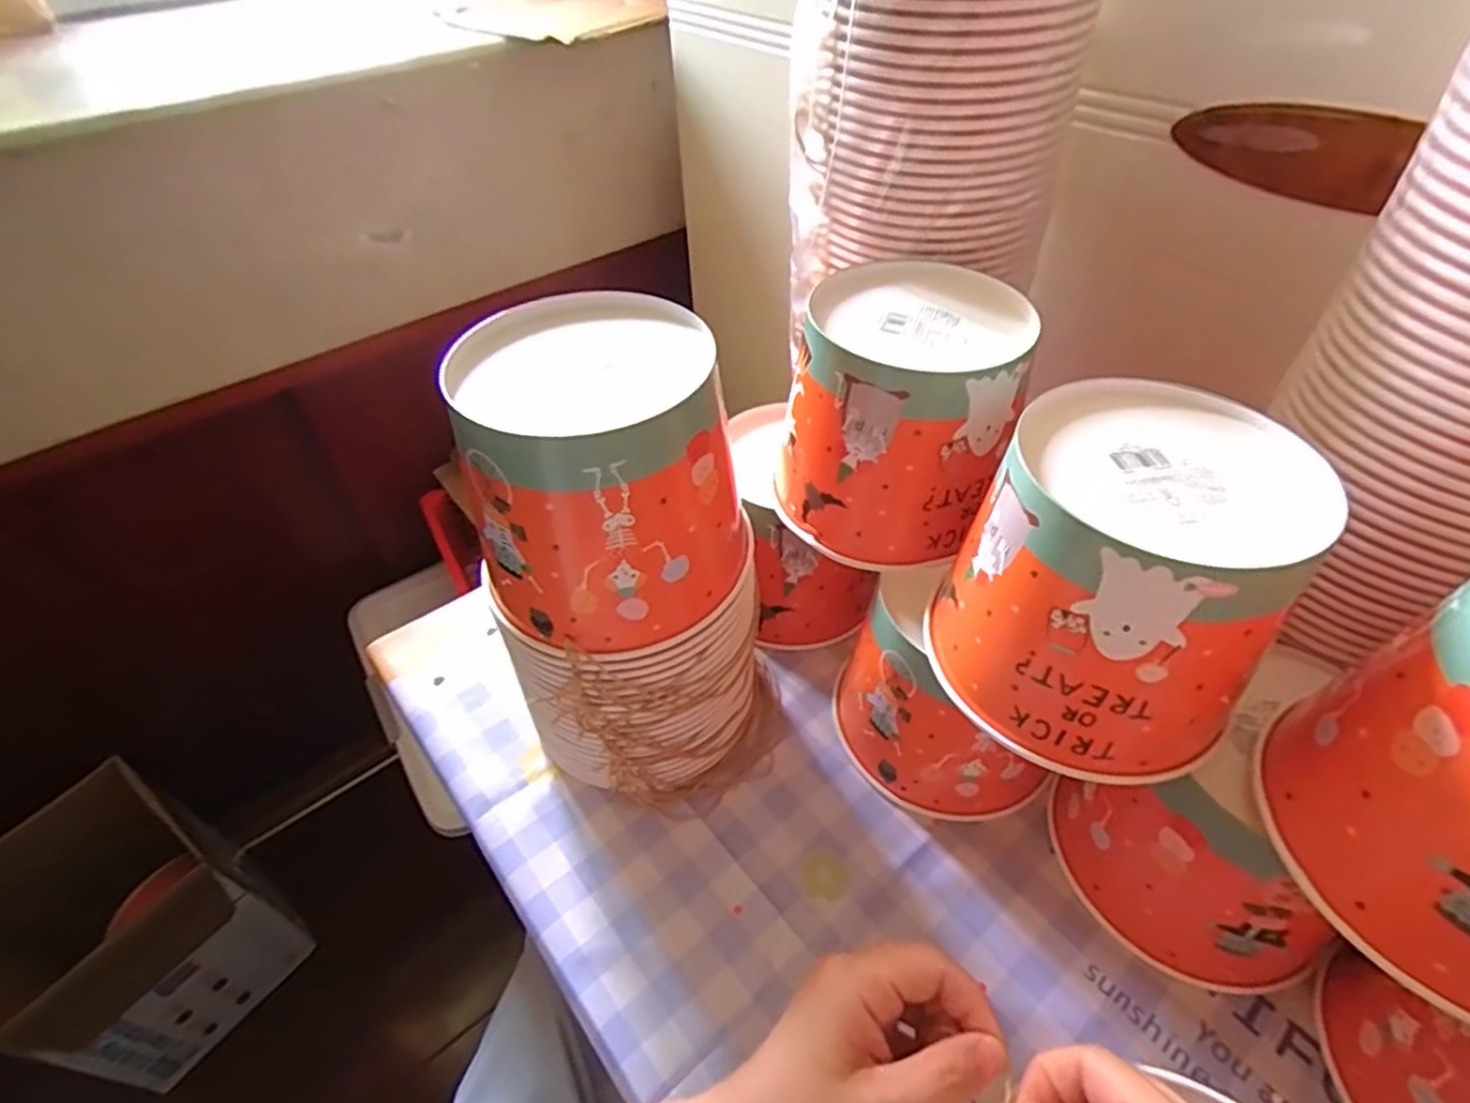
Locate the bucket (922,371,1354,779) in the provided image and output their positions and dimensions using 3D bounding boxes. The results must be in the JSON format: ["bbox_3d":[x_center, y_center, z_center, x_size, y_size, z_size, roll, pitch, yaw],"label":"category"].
[{"bbox_3d":[0.188,0.011,0.357,0.143,0.128,0.150,28,53,27],"label":"bucket"}]

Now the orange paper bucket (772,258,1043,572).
[{"bbox_3d":[0.103,-0.087,0.453,0.132,0.125,0.140,13,48,15],"label":"orange paper bucket"}]

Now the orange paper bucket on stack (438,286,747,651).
[{"bbox_3d":[-0.071,-0.042,0.386,0.140,0.135,0.129,-11,46,-8],"label":"orange paper bucket on stack"}]

